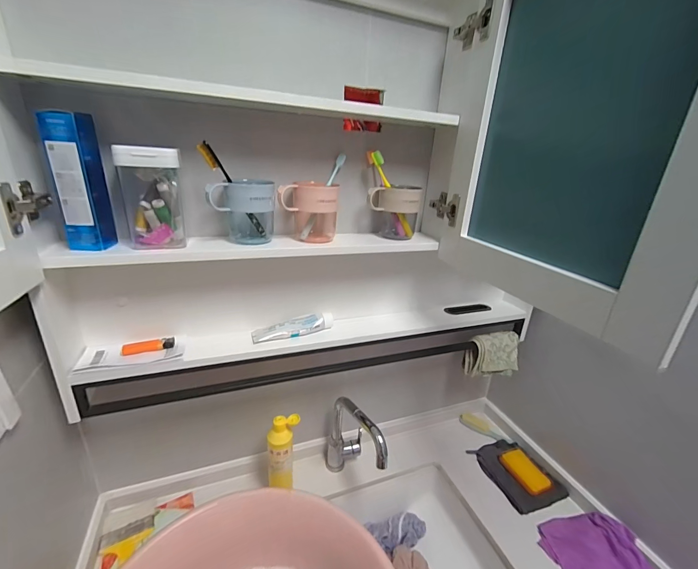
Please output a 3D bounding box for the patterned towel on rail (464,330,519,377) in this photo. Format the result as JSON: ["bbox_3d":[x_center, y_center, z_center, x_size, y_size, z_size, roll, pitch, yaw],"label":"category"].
[{"bbox_3d":[0.373,0.184,0.850,0.134,0.106,0.056,0,22,-11],"label":"patterned towel on rail"}]

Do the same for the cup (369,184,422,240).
[{"bbox_3d":[0.092,-0.145,0.674,0.099,0.101,0.077,9,22,13],"label":"cup"}]

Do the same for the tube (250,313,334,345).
[{"bbox_3d":[-0.113,0.087,0.680,0.166,0.033,0.041,-4,23,-20],"label":"tube"}]

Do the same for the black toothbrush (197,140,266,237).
[{"bbox_3d":[-0.188,-0.150,0.552,0.017,0.186,0.019,17,61,29],"label":"black toothbrush"}]

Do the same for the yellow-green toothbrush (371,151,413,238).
[{"bbox_3d":[0.090,-0.178,0.664,0.017,0.185,0.024,-28,23,3],"label":"yellow-green toothbrush"}]

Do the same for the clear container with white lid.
[{"bbox_3d":[-0.304,-0.132,0.512,0.083,0.145,0.071,-11,26,-34],"label":"clear container with white lid"}]

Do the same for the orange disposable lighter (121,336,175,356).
[{"bbox_3d":[-0.359,0.111,0.591,0.082,0.017,0.017,-6,24,-24],"label":"orange disposable lighter"}]

